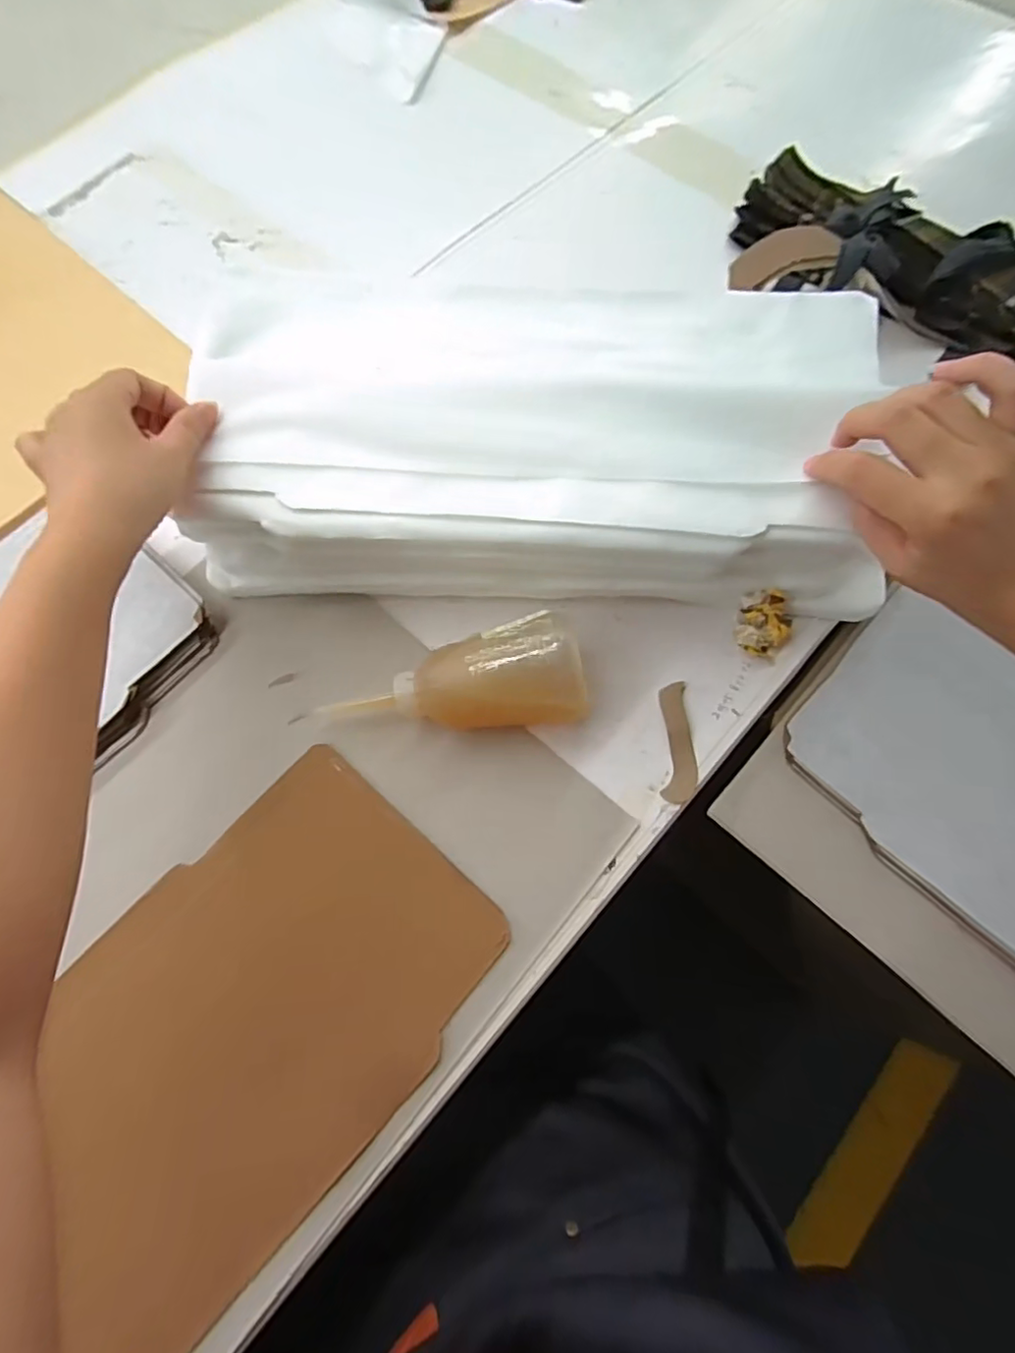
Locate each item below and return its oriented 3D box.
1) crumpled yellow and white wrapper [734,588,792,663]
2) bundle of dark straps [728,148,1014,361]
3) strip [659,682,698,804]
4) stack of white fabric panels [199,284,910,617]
[{"bbox_3d":[0.171,-0.035,0.395,0.033,0.033,0.035,5,72,3],"label":"crumpled yellow and white wrapper"},{"bbox_3d":[0.324,-0.335,0.479,0.303,0.057,0.142,33,75,12],"label":"bundle of dark straps"},{"bbox_3d":[0.112,0.042,0.387,0.022,0.004,0.079,3,72,2],"label":"strip"},{"bbox_3d":[0.012,-0.153,0.394,0.440,0.085,0.199,4,73,4],"label":"stack of white fabric panels"}]

